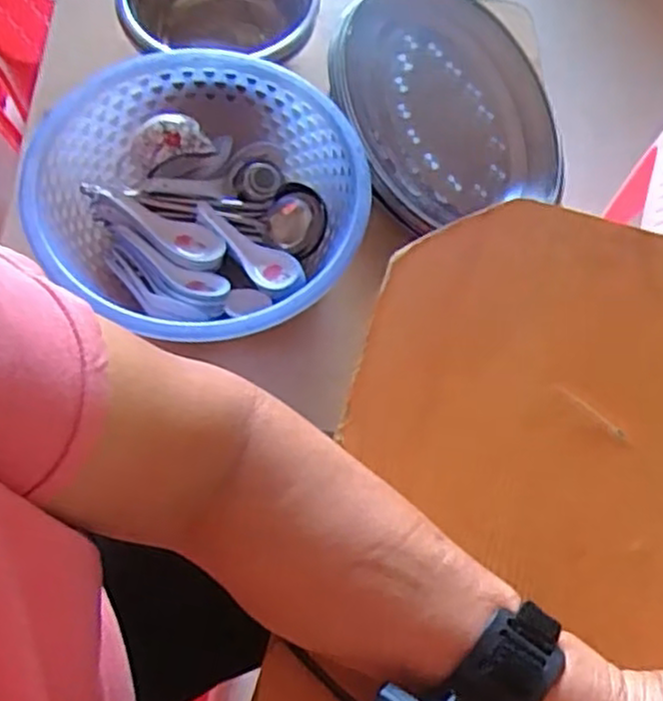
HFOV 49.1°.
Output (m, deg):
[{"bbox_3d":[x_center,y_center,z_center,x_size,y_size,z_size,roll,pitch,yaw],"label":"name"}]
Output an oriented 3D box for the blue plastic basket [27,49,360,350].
[{"bbox_3d":[-0.117,-0.151,0.693,0.287,0.098,0.258,11,66,2],"label":"blue plastic basket"}]

